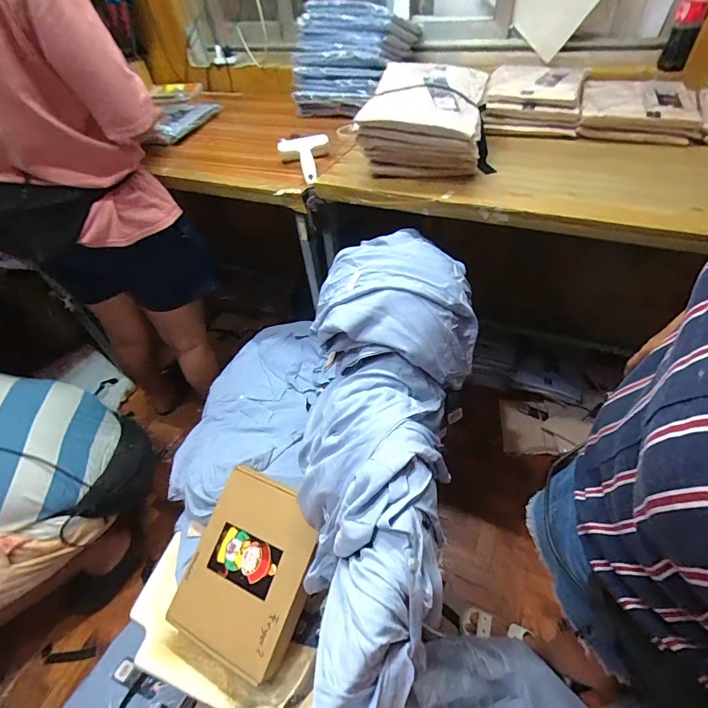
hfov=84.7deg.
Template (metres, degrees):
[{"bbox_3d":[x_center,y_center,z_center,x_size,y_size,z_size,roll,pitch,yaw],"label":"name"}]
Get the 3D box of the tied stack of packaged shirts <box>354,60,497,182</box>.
[{"bbox_3d":[0.149,-0.446,0.755,0.227,0.138,0.249,12,50,15],"label":"tied stack of packaged shirts"}]

